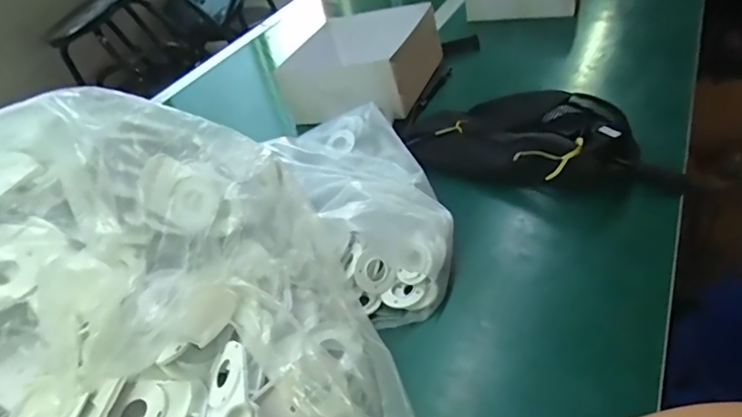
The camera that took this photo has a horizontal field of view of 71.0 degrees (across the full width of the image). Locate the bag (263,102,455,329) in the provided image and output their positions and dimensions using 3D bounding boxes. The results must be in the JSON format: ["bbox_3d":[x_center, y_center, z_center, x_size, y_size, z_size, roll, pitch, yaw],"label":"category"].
[{"bbox_3d":[-0.014,-0.034,0.584,0.150,0.078,0.338,-20,38,-9],"label":"bag"}]

